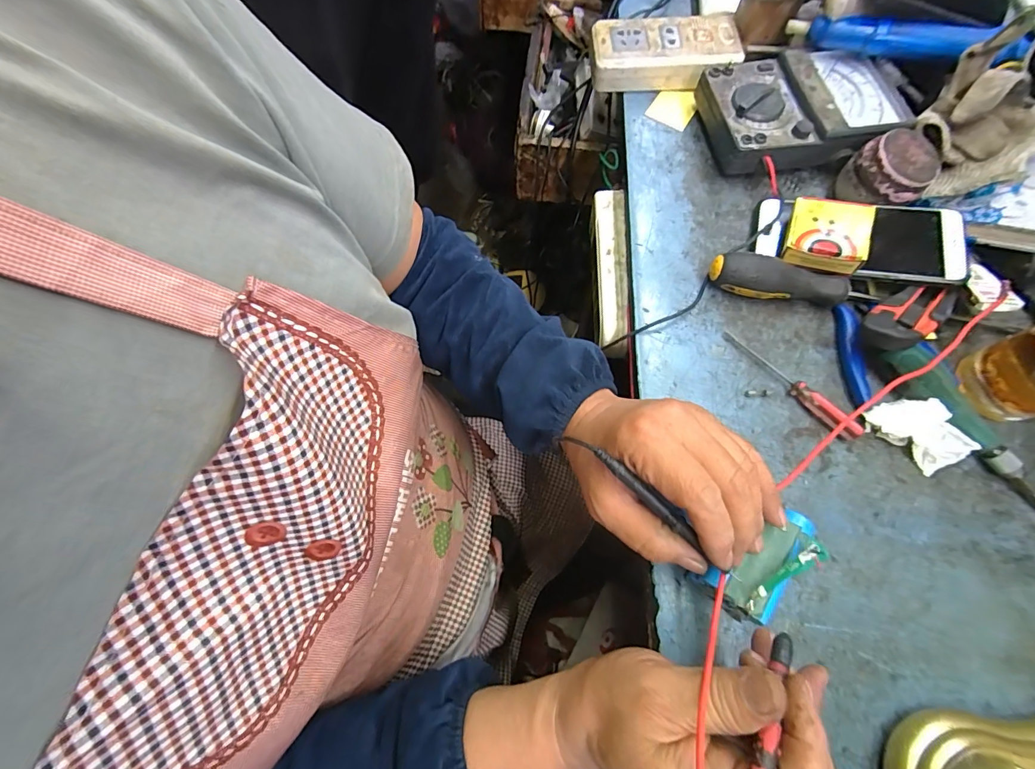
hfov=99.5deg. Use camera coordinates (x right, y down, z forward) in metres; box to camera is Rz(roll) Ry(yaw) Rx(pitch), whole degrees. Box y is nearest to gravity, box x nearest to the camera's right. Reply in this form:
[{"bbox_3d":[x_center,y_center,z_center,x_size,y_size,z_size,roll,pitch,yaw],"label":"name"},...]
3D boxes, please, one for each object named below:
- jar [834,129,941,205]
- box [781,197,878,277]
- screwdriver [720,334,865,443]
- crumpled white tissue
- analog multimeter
[{"bbox_3d":[0.328,-0.188,0.386,0.066,0.039,0.061,0,70,-1],"label":"jar"},{"bbox_3d":[0.255,-0.125,0.362,0.057,0.019,0.058,15,78,19],"label":"box"},{"bbox_3d":[0.216,-0.003,0.345,0.012,0.019,0.118,-35,74,-13],"label":"screwdriver"},{"bbox_3d":[0.301,0.032,0.329,0.061,0.028,0.040,40,74,13],"label":"crumpled white tissue"},{"bbox_3d":[0.270,-0.263,0.427,0.173,0.048,0.122,-4,70,-2],"label":"analog multimeter"}]

